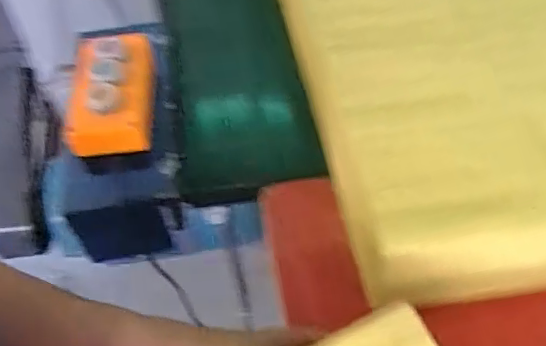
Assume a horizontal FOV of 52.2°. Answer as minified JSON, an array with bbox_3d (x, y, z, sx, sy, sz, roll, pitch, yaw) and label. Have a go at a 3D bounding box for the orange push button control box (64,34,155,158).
[{"bbox_3d":[-0.167,-0.087,0.588,0.080,0.050,0.140,-3,51,-1],"label":"orange push button control box"}]

